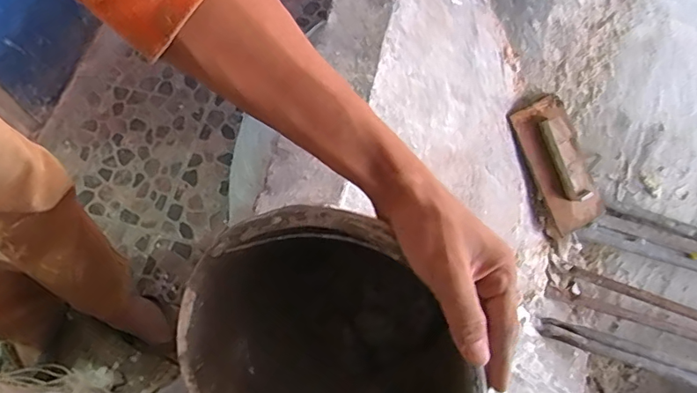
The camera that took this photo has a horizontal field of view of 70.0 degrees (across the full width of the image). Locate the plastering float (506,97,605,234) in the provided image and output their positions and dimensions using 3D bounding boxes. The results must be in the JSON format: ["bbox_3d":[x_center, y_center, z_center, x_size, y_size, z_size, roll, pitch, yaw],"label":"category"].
[{"bbox_3d":[0.373,-0.056,0.870,0.106,0.046,0.236,-27,96,-13],"label":"plastering float"}]

